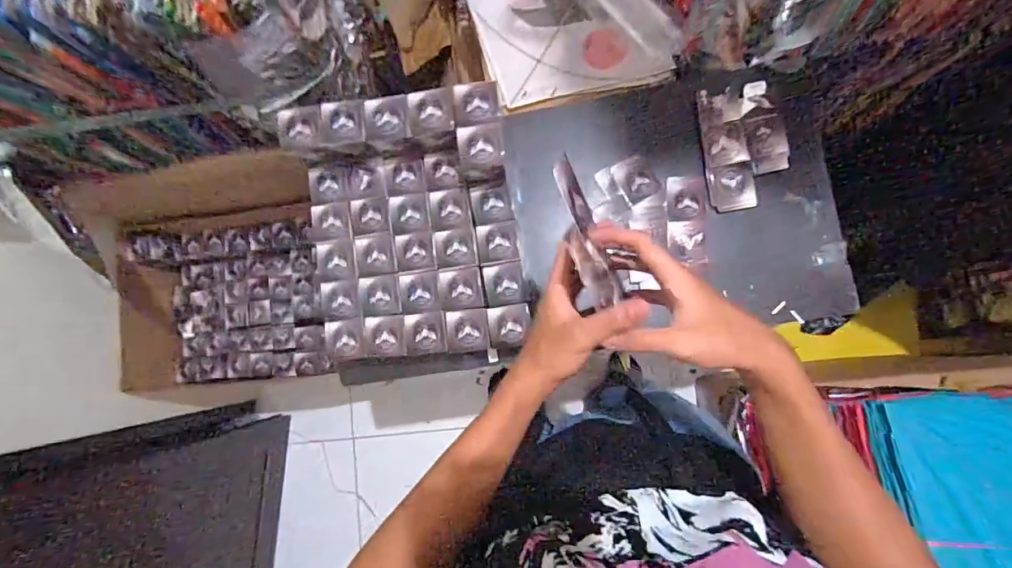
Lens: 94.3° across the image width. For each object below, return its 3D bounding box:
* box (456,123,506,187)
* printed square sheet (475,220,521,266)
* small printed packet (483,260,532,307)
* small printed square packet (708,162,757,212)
[{"bbox_3d":[-0.032,-0.178,0.651,0.064,0.065,0.065,-2,83,7],"label":"box"},{"bbox_3d":[-0.011,-0.060,0.683,0.059,0.006,0.058,-9,83,6],"label":"printed square sheet"},{"bbox_3d":[-0.001,0.000,0.675,0.059,0.005,0.061,-10,82,6],"label":"small printed packet"},{"bbox_3d":[0.343,-0.147,0.710,0.065,0.006,0.068,-8,83,6],"label":"small printed square packet"}]

